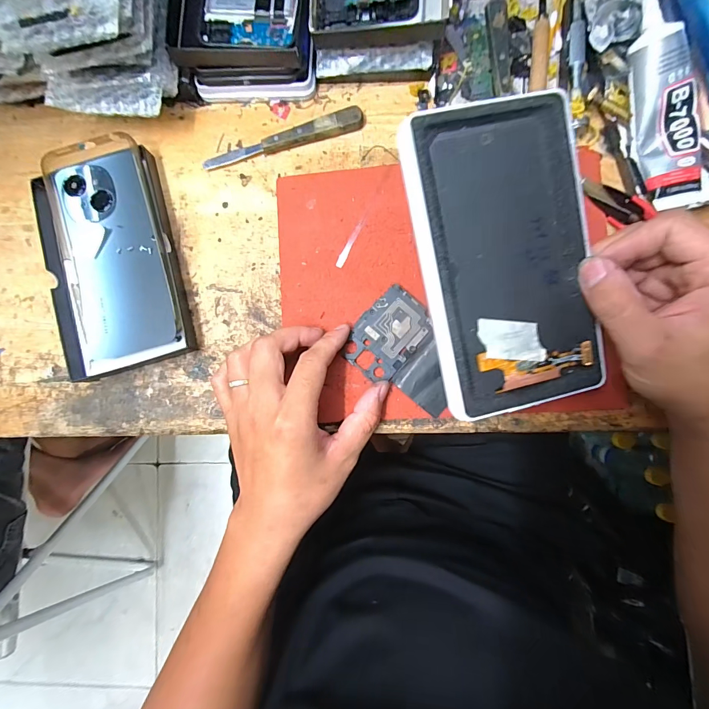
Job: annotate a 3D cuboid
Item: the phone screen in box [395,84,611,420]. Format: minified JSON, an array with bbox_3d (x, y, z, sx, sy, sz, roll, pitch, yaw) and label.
[{"bbox_3d":[0.092,-0.055,0.221,0.100,0.009,0.176,-13,97,-5],"label":"phone screen in box"}]

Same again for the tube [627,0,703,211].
[{"bbox_3d":[0.220,-0.172,0.255,0.044,0.020,0.134,-19,102,0],"label":"tube"}]

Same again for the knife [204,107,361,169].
[{"bbox_3d":[-0.059,-0.176,0.302,0.134,0.013,0.016,-16,85,3],"label":"knife"}]

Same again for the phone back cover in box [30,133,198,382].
[{"bbox_3d":[-0.200,-0.080,0.298,0.100,0.023,0.182,-15,85,4],"label":"phone back cover in box"}]

